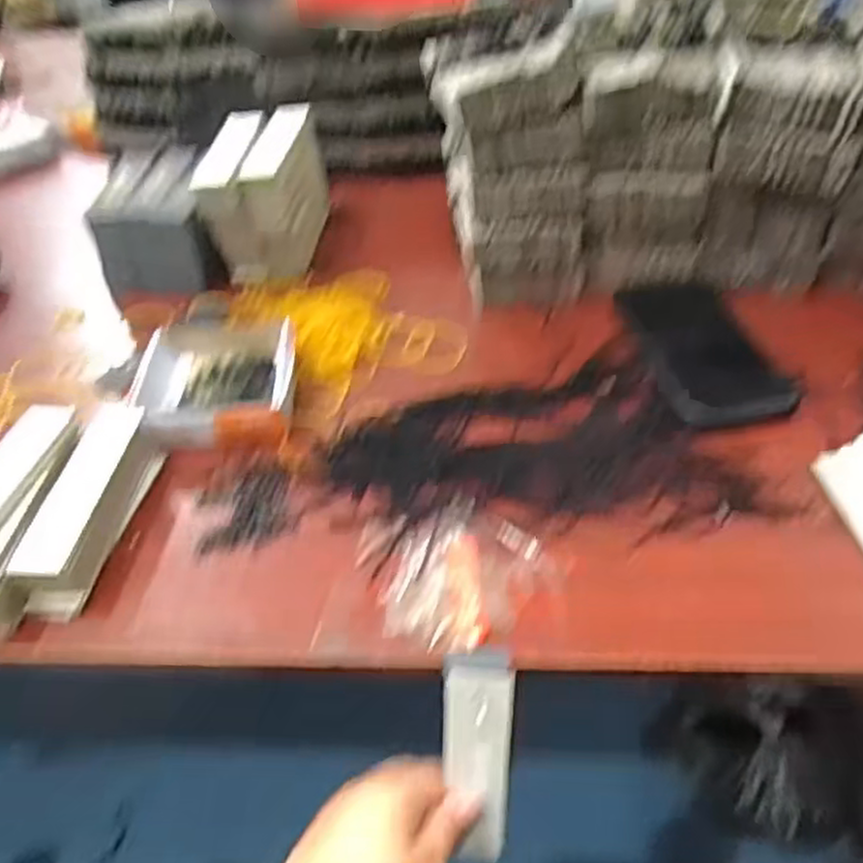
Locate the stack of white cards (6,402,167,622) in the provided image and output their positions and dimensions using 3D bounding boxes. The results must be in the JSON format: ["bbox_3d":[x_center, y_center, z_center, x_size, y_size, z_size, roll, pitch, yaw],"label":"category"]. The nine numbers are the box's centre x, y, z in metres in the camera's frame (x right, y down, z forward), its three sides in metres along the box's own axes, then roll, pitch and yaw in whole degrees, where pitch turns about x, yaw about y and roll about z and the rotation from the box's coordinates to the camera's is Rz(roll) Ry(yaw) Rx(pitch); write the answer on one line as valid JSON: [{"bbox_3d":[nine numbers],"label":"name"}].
[{"bbox_3d":[-0.209,0.044,0.446,0.041,0.043,0.132,4,44,8],"label":"stack of white cards"}]

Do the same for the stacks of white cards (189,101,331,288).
[{"bbox_3d":[-0.150,-0.213,0.665,0.077,0.098,0.146,1,44,5],"label":"stacks of white cards"}]

